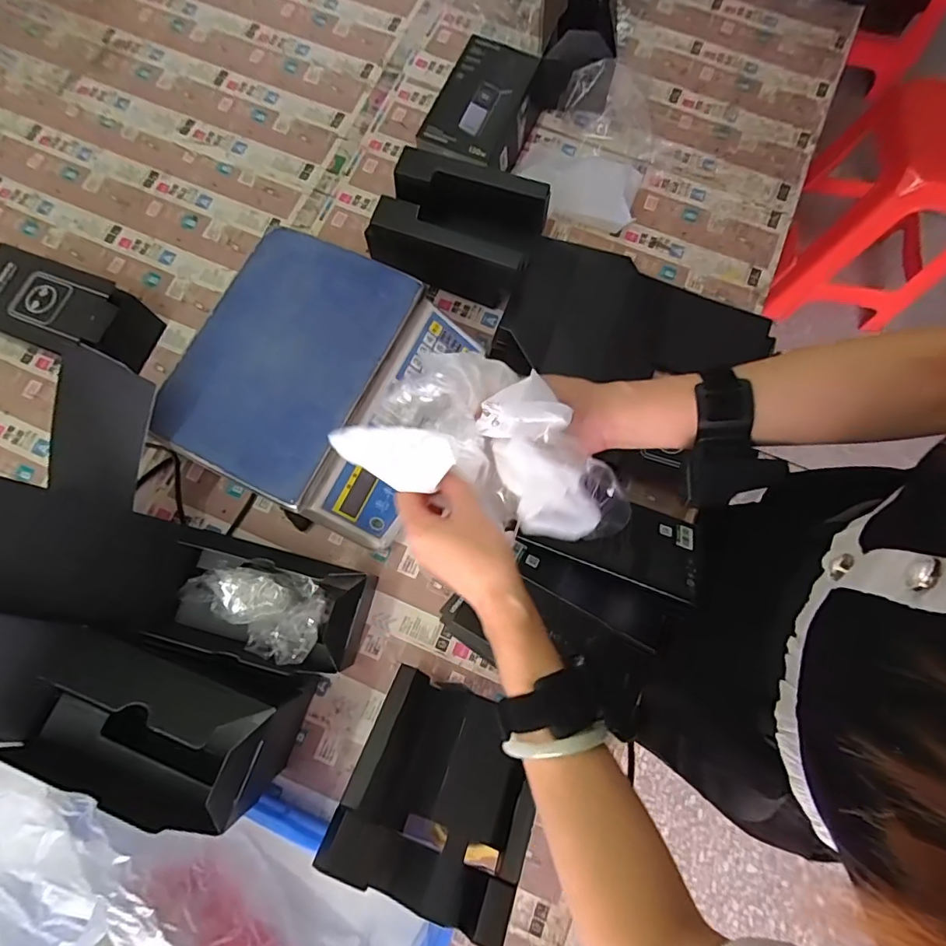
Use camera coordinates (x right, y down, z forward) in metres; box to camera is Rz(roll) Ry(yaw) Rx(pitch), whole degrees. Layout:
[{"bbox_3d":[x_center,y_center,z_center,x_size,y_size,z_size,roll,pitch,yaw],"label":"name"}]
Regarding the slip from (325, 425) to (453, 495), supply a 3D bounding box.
[{"bbox_3d":[-0.055,-0.009,0.354,0.080,0.007,0.046,3,115,-6],"label":"slip"}]

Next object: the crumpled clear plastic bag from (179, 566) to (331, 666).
[{"bbox_3d":[-0.208,0.121,0.479,0.138,0.057,0.072,20,78,4],"label":"crumpled clear plastic bag"}]

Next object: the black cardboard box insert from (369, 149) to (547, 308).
[{"bbox_3d":[-0.019,-0.290,0.624,0.183,0.117,0.105,21,77,5],"label":"black cardboard box insert"}]

